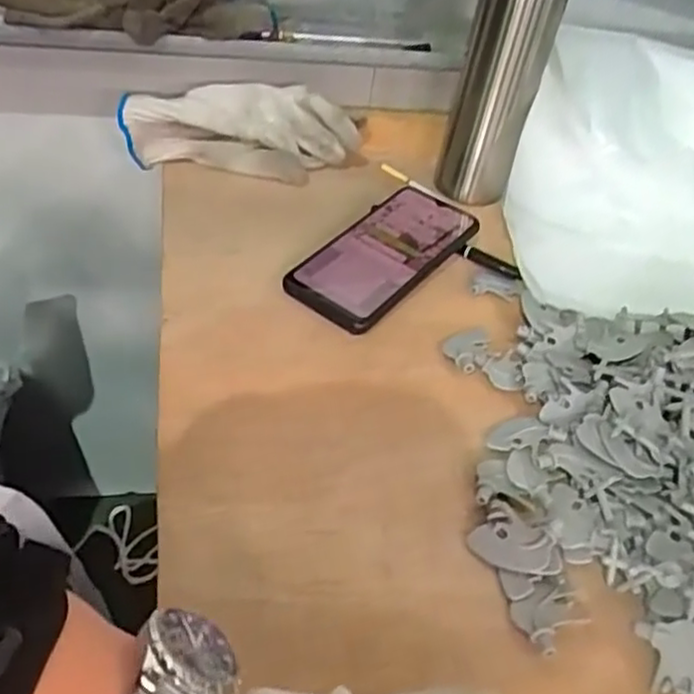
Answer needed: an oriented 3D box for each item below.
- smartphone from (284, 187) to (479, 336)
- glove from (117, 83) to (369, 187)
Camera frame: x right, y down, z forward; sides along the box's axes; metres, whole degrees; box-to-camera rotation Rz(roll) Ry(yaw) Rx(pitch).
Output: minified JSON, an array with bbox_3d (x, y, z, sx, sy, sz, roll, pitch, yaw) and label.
[{"bbox_3d":[0.031,-0.075,0.547,0.074,0.010,0.167,31,51,24],"label":"smartphone"},{"bbox_3d":[-0.087,-0.189,0.620,0.209,0.053,0.064,-2,46,-12],"label":"glove"}]

